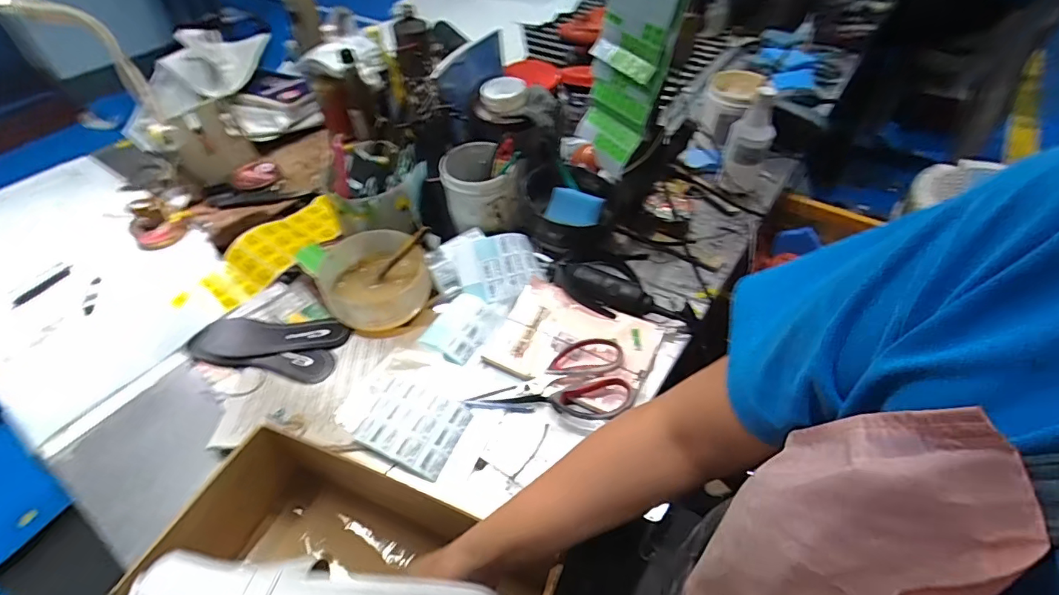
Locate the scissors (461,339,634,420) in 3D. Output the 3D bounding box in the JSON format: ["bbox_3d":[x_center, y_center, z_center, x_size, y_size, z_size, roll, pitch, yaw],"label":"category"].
[{"bbox_3d":[0.029,0.100,0.626,0.201,0.025,0.105,5,48,8],"label":"scissors"}]

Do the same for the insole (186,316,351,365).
[{"bbox_3d":[-0.374,0.061,0.693,0.224,0.015,0.078,1,47,4],"label":"insole"}]

